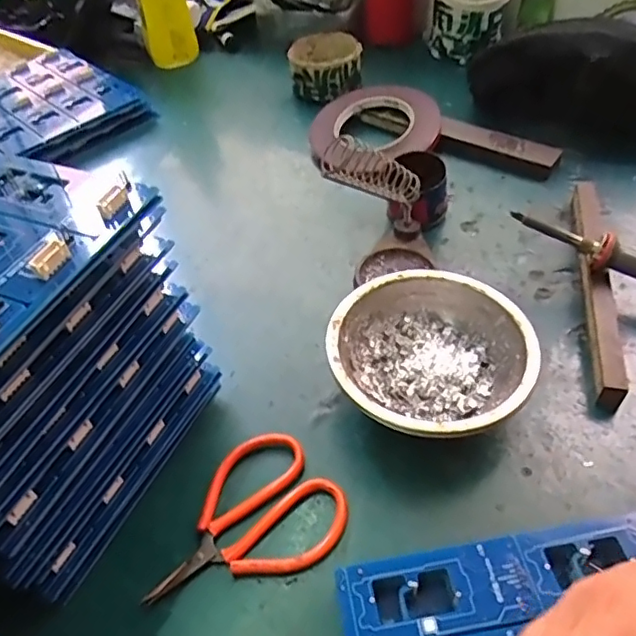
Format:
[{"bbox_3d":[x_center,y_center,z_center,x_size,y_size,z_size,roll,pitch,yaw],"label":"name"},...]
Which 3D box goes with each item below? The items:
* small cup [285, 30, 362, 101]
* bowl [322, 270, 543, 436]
[{"bbox_3d":[0.010,-0.289,0.671,0.081,0.058,0.080,-2,47,2],"label":"small cup"},{"bbox_3d":[0.073,0.030,0.382,0.127,0.045,0.126,-2,47,2],"label":"bowl"}]

